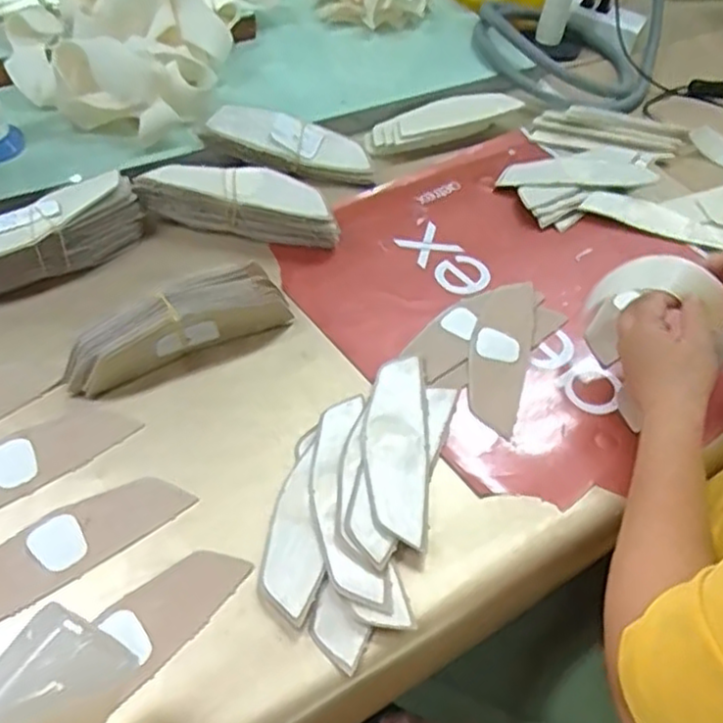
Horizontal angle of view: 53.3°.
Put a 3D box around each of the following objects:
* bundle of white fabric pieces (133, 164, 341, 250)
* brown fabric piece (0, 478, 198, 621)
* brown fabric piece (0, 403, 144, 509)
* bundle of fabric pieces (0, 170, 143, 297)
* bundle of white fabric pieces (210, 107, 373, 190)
[{"bbox_3d":[-0.109,-0.153,0.681,0.178,0.051,0.054,15,52,5],"label":"bundle of white fabric pieces"},{"bbox_3d":[-0.207,0.127,0.496,0.173,0.005,0.051,-28,60,-27],"label":"brown fabric piece"},{"bbox_3d":[-0.255,0.076,0.533,0.169,0.007,0.052,-28,59,-27],"label":"brown fabric piece"},{"bbox_3d":[-0.277,-0.110,0.635,0.066,0.053,0.168,37,57,20],"label":"bundle of fabric pieces"},{"bbox_3d":[-0.072,-0.223,0.750,0.176,0.039,0.048,14,48,-17],"label":"bundle of white fabric pieces"}]

